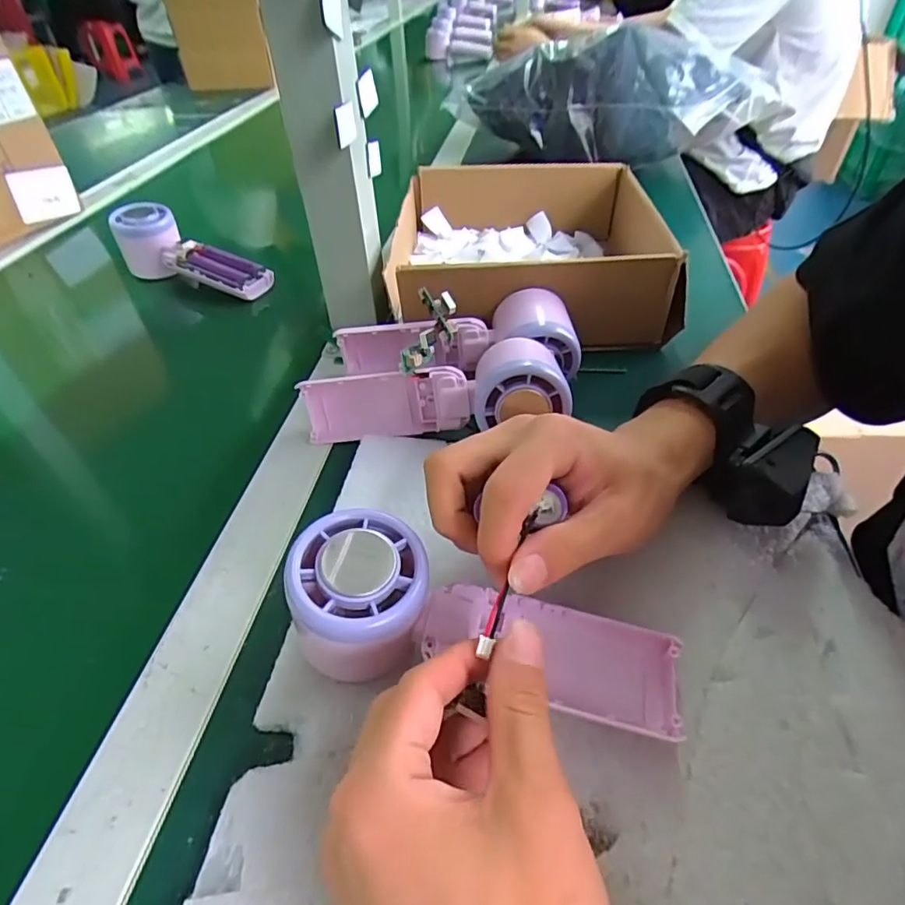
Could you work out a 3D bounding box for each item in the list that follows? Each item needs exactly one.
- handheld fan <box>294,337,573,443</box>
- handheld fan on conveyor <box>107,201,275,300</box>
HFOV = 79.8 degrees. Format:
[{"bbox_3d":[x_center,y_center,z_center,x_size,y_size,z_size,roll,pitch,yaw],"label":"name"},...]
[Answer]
[{"bbox_3d":[-0.013,-0.038,0.340,0.163,0.056,0.059,-3,44,2],"label":"handheld fan"},{"bbox_3d":[-0.251,-0.186,0.525,0.163,0.055,0.044,23,50,9],"label":"handheld fan on conveyor"}]

